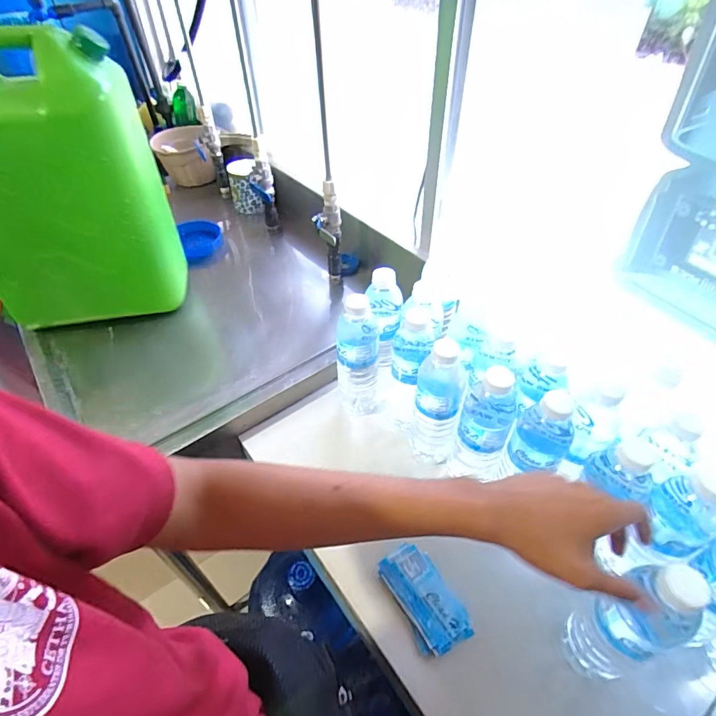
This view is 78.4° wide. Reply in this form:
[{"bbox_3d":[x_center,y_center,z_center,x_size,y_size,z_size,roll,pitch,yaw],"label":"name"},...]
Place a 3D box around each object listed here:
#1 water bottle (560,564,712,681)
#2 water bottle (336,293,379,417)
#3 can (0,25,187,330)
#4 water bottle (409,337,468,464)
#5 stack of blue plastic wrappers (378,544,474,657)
[{"bbox_3d":[0.235,0.241,0.391,0.058,0.207,0.049,31,54,27],"label":"water bottle"},{"bbox_3d":[-0.001,-0.012,0.635,0.052,0.180,0.071,-2,46,-1],"label":"water bottle"},{"bbox_3d":[-0.474,-0.257,0.675,0.307,0.386,0.174,-13,47,-11],"label":"can"},{"bbox_3d":[0.106,0.057,0.578,0.058,0.208,0.068,9,47,9],"label":"water bottle"},{"bbox_3d":[0.075,0.274,0.506,0.062,0.016,0.111,-21,49,-19],"label":"stack of blue plastic wrappers"}]

